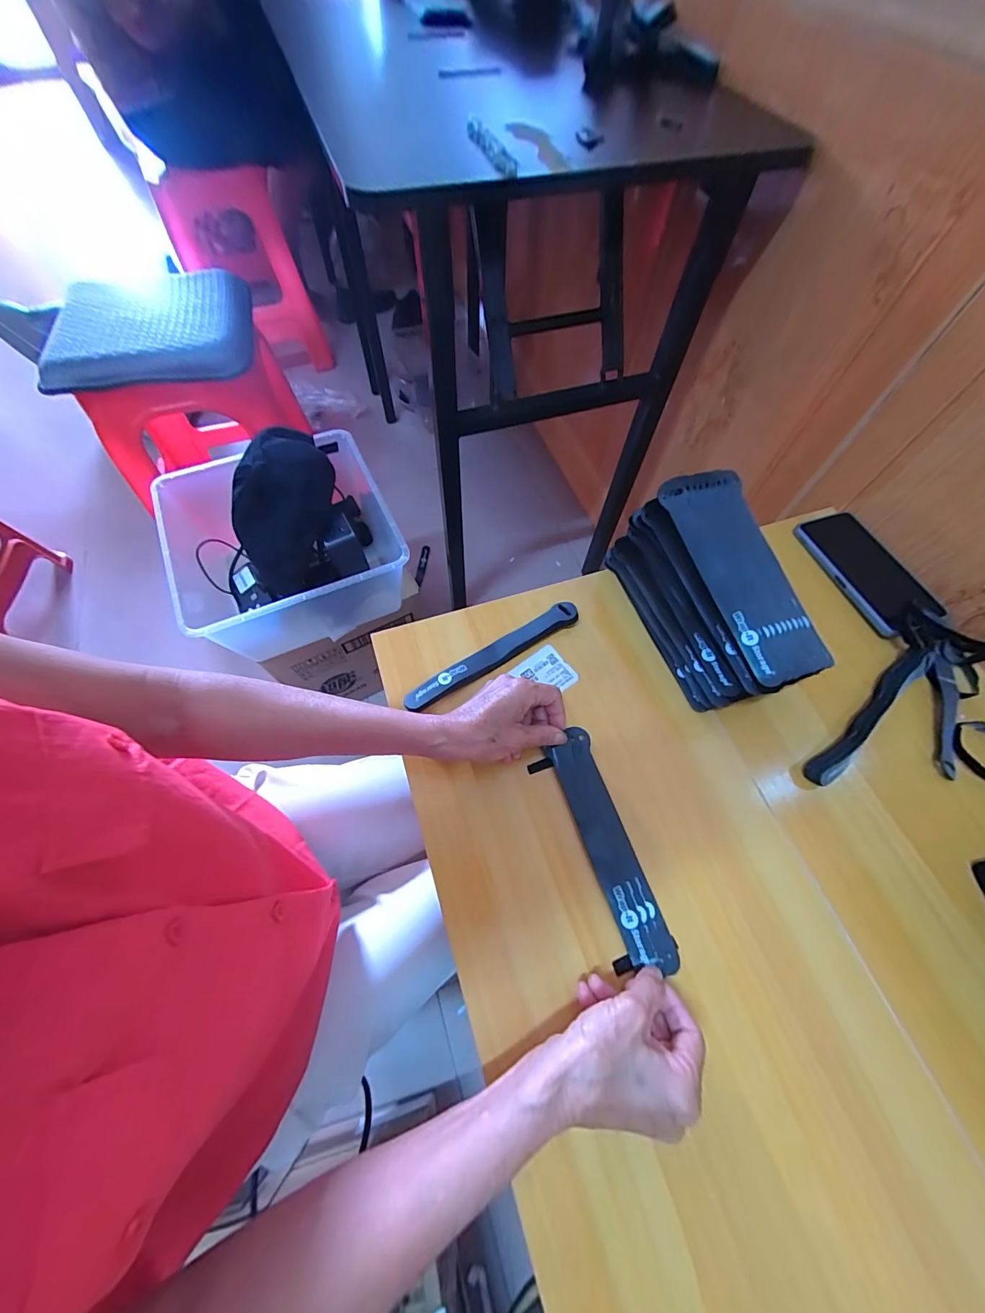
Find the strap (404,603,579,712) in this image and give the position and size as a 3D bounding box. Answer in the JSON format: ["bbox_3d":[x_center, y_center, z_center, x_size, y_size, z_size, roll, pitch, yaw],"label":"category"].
[{"bbox_3d":[0.002,-0.002,0.433,0.194,0.015,0.023,-29,67,-14],"label":"strap"}]

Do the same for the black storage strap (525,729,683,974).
[{"bbox_3d":[0.091,0.159,0.366,0.054,0.008,0.190,-16,64,-9],"label":"black storage strap"}]

